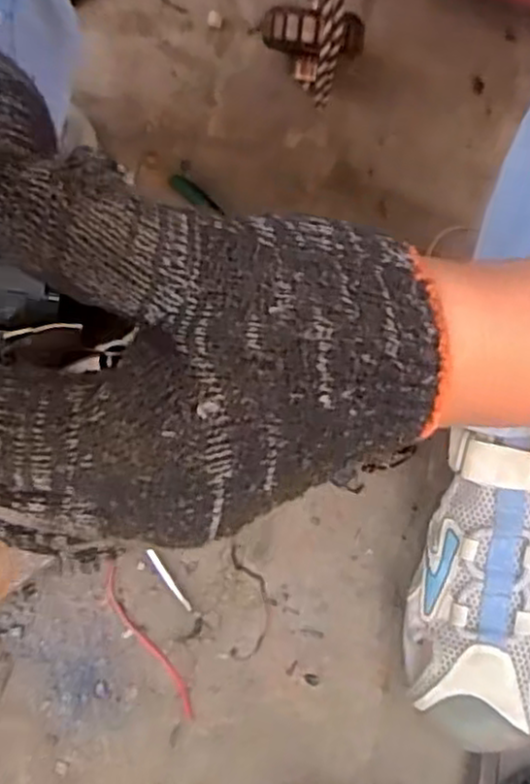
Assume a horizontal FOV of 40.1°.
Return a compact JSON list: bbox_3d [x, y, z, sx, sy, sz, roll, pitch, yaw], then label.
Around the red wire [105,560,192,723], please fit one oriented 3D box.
[{"bbox_3d":[-0.076,0.159,0.462,0.015,0.004,0.110,-31,76,-10],"label":"red wire"}]

